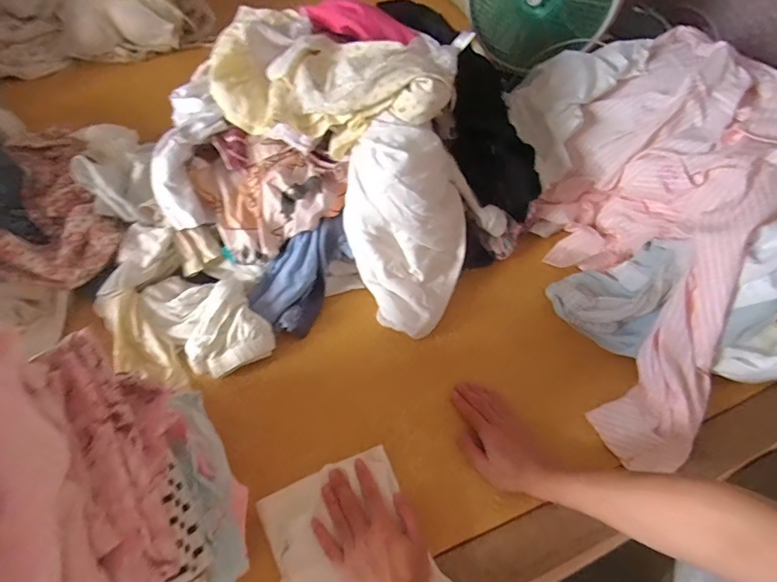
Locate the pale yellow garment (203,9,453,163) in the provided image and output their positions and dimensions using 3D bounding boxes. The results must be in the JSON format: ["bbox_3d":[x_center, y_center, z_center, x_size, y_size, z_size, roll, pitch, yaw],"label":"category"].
[{"bbox_3d":[-0.089,-0.301,0.613,0.344,0.098,0.182,19,55,11],"label":"pale yellow garment"}]

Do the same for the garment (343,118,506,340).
[{"bbox_3d":[0.036,-0.100,0.628,0.197,0.232,0.220,27,57,17],"label":"garment"}]

